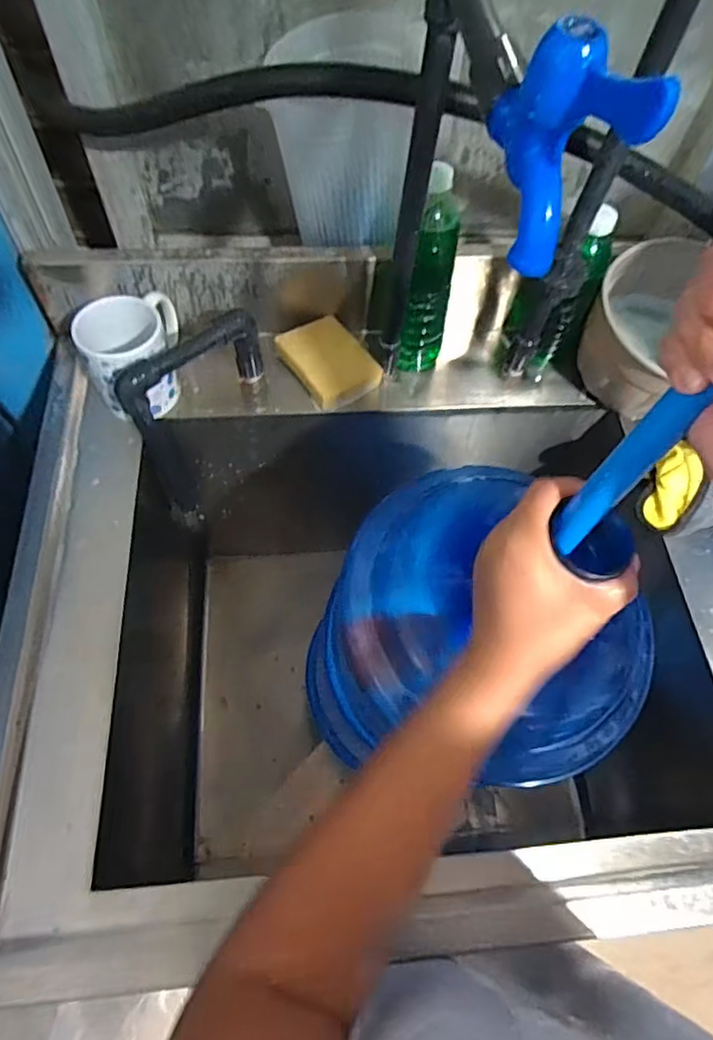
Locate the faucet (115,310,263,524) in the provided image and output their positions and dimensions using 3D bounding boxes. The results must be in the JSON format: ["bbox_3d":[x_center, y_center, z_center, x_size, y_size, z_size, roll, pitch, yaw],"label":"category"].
[{"bbox_3d":[-0.169,-0.104,0.655,0.154,0.260,0.027,-37,70,-22],"label":"faucet"}]

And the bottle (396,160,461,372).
[{"bbox_3d":[0.071,-0.235,0.592,0.058,0.187,0.046,-13,63,-11],"label":"bottle"}]

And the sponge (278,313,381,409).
[{"bbox_3d":[-0.030,-0.174,0.634,0.076,0.028,0.100,-32,68,-20],"label":"sponge"}]

